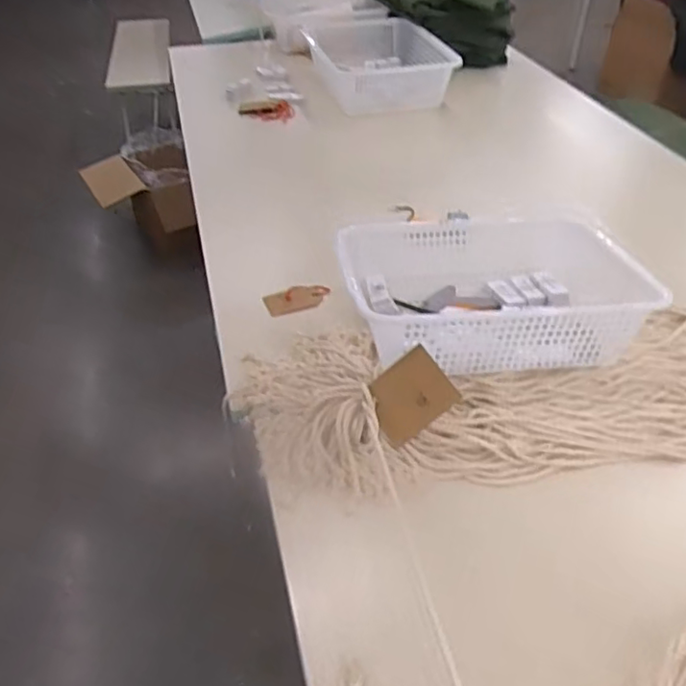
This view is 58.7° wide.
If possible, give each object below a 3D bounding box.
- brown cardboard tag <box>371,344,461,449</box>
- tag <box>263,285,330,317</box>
[{"bbox_3d":[0.085,0.072,0.785,0.087,0.109,0.011,50,13,5],"label":"brown cardboard tag"},{"bbox_3d":[-0.077,-0.075,1.055,0.114,0.007,0.053,-14,57,-19],"label":"tag"}]

